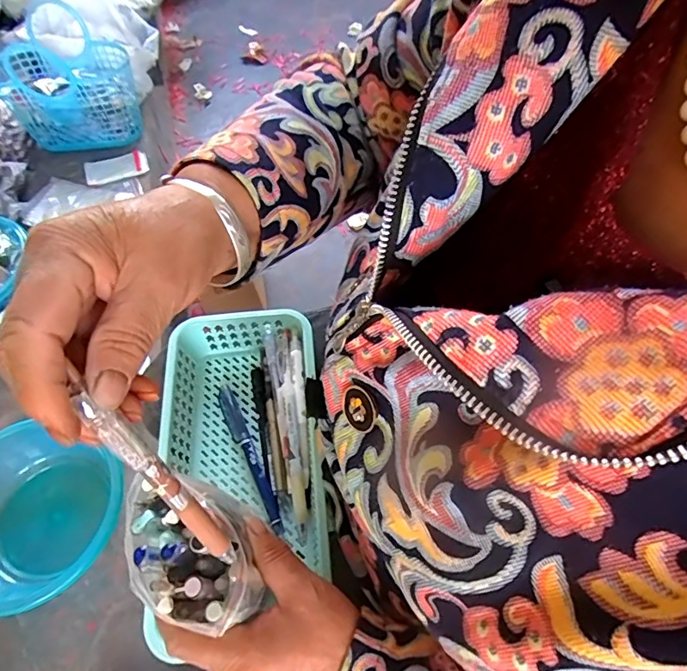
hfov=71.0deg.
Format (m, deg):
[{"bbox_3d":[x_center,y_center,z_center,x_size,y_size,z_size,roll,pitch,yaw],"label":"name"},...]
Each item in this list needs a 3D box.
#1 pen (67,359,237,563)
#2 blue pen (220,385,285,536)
[{"bbox_3d":[-0.080,0.066,0.215,0.010,0.124,0.011,-36,36,-17],"label":"pen"},{"bbox_3d":[-0.083,0.103,0.419,0.015,0.014,0.142,-25,59,-11],"label":"blue pen"}]

